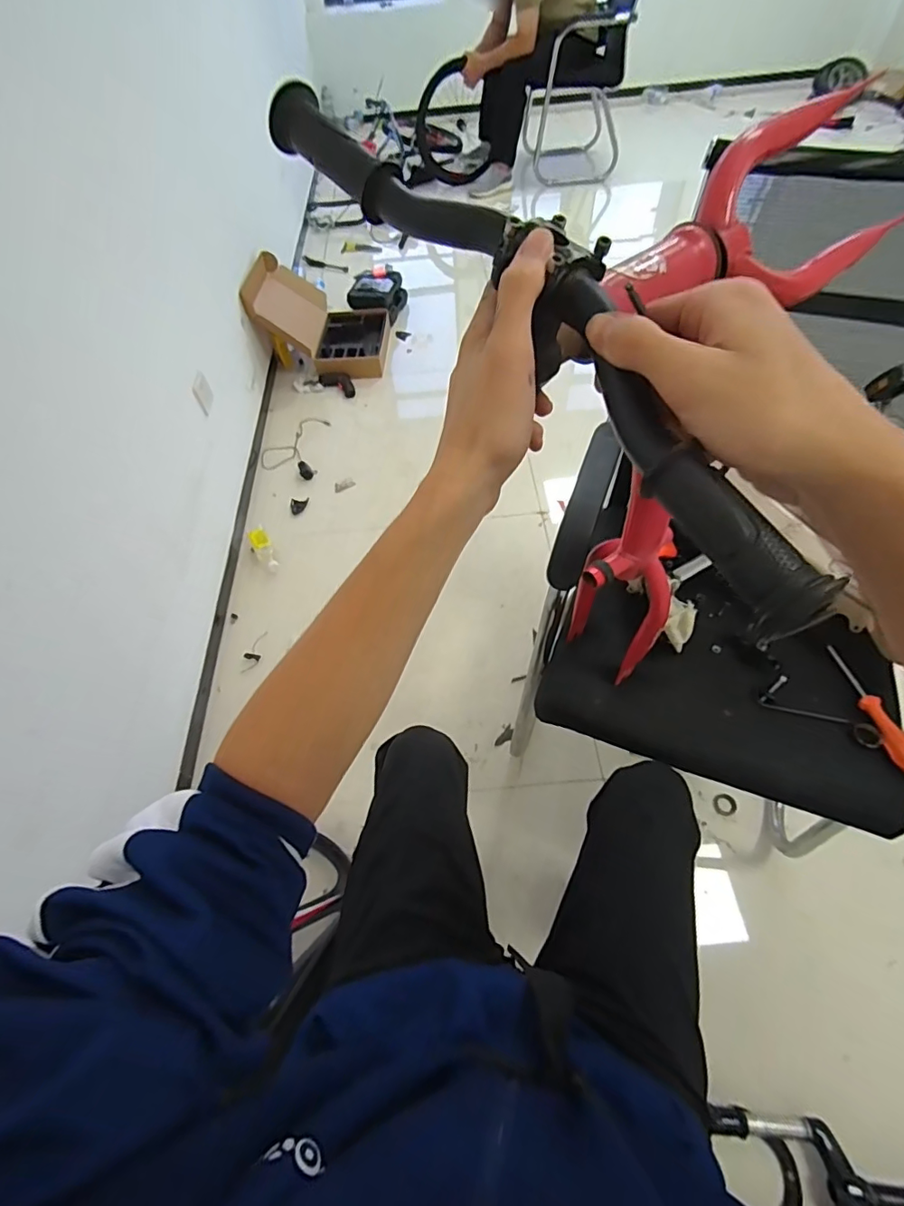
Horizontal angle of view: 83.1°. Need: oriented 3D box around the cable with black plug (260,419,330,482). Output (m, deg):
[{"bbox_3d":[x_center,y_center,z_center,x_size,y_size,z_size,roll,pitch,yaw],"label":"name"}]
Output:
[{"bbox_3d":[-0.557,-0.555,1.786,0.211,0.040,0.345,-1,56,3],"label":"cable with black plug"}]

